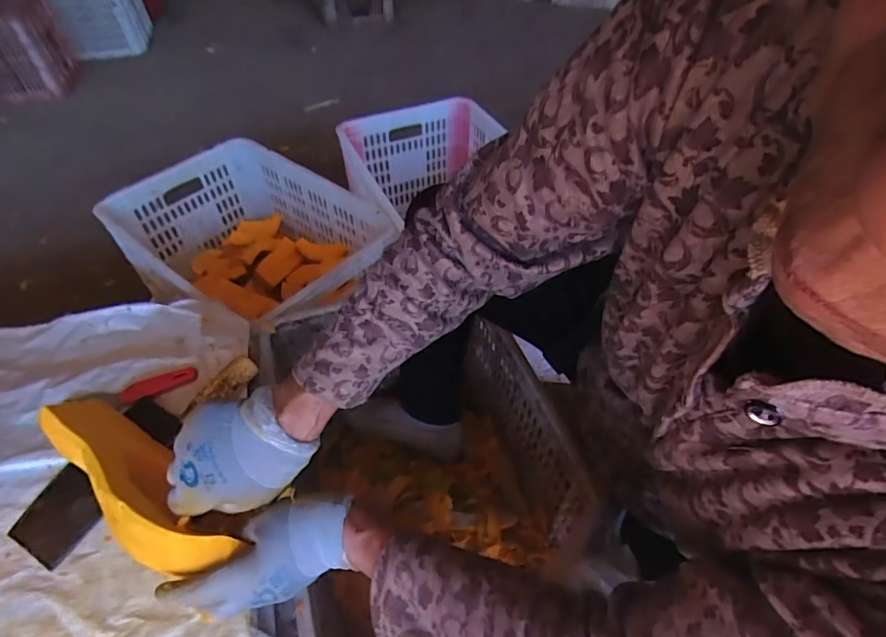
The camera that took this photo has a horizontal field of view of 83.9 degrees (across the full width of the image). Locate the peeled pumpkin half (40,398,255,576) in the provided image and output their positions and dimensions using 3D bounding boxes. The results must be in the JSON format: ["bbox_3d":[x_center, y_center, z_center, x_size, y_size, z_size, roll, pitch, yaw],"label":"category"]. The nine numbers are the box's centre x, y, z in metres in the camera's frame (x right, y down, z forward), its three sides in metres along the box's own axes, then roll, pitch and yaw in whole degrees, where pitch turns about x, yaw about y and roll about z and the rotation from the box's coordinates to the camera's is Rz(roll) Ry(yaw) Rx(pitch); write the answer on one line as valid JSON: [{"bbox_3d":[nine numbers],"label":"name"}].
[{"bbox_3d":[-0.300,0.148,0.472,0.296,0.071,0.066,24,52,37],"label":"peeled pumpkin half"}]

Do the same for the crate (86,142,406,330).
[{"bbox_3d":[-0.399,-0.142,1.088,0.589,0.254,0.412,27,54,22],"label":"crate"}]

